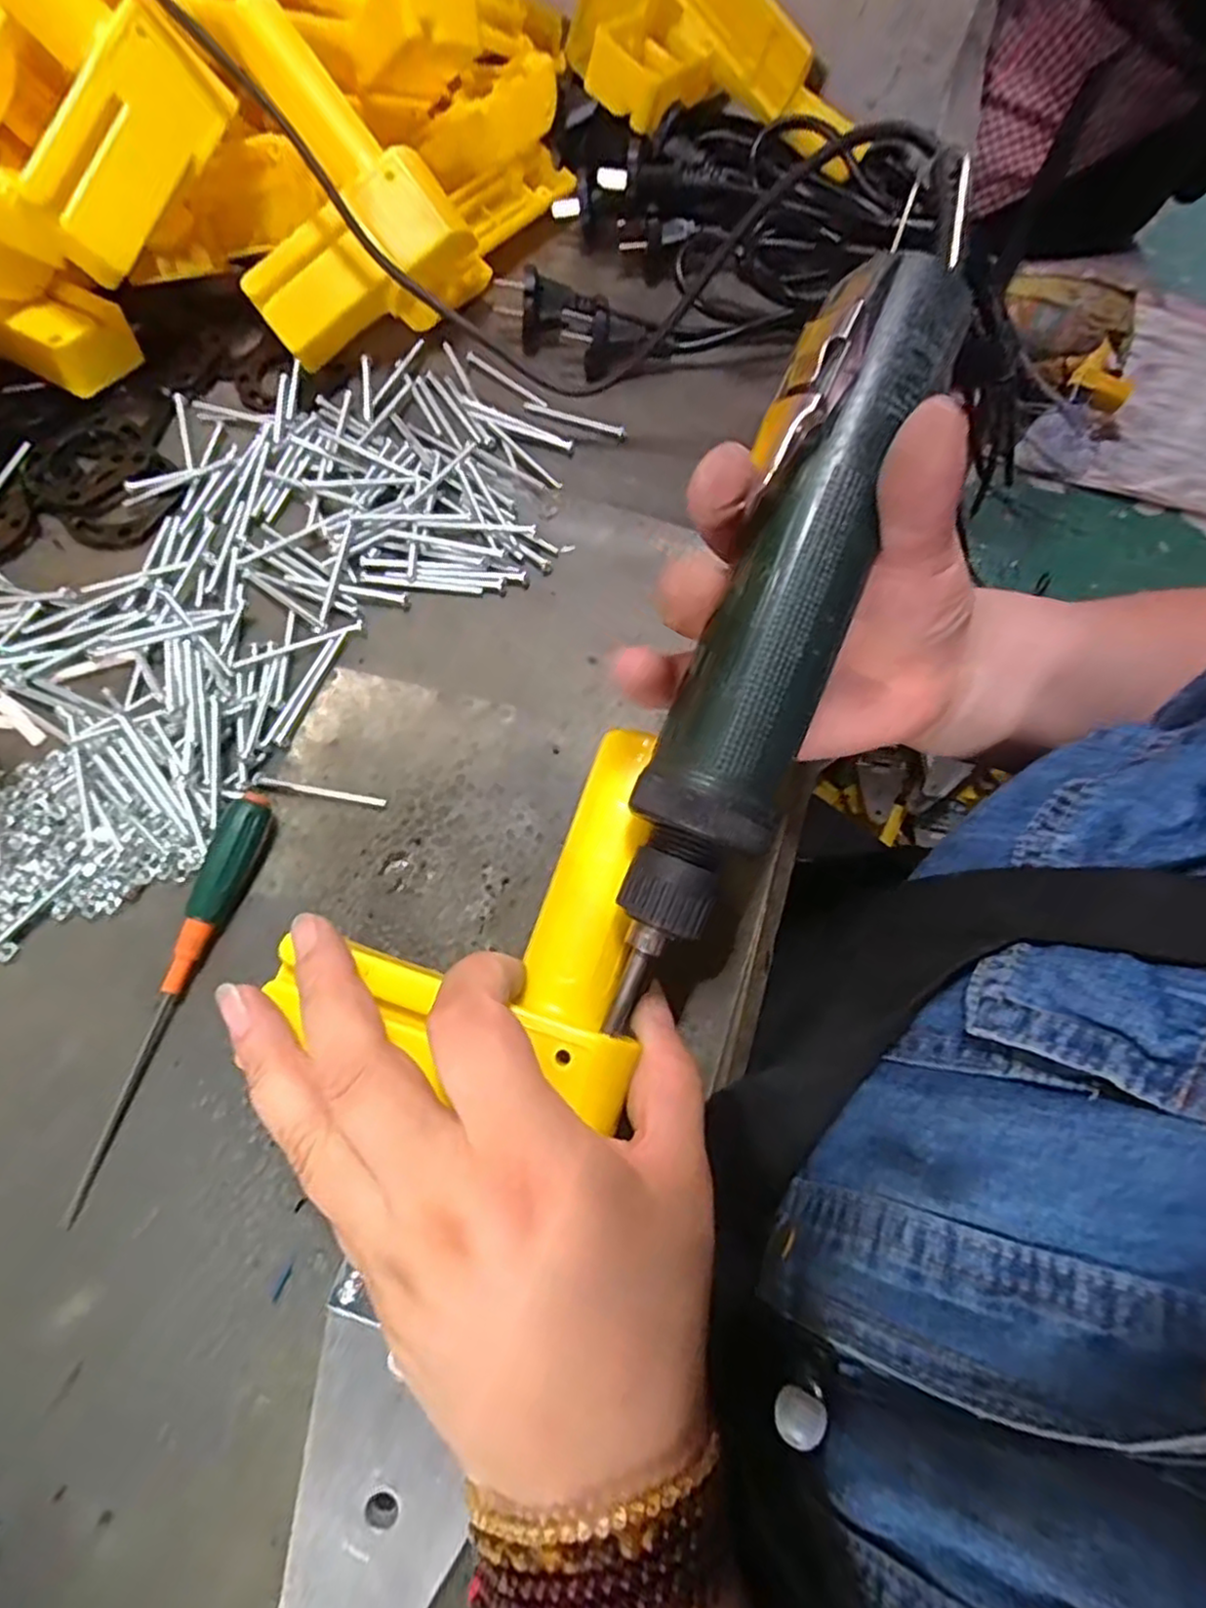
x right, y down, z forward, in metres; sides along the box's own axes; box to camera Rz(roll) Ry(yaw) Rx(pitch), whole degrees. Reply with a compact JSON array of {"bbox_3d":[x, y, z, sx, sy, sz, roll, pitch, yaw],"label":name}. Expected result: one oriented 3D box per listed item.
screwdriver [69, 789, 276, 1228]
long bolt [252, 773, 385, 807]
[{"bbox_3d":[-0.152,0.064,0.246,0.014,0.017,0.144,14,69,3],"label":"screwdriver"},{"bbox_3d":[-0.115,-0.006,0.277,0.055,0.004,0.004,13,69,3],"label":"long bolt"}]

